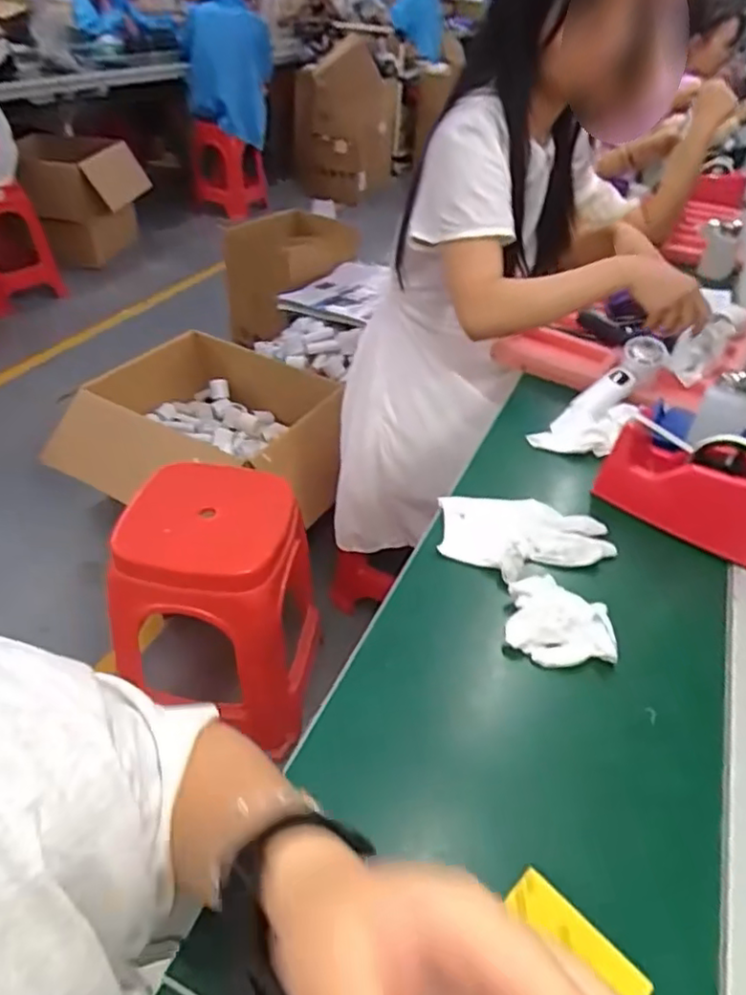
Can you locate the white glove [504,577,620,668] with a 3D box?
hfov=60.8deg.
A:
[{"bbox_3d":[0.171,0.113,0.573,0.094,0.029,0.076,12,40,7],"label":"white glove"}]

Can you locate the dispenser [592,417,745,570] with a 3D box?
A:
[{"bbox_3d":[0.352,-0.009,0.673,0.074,0.097,0.202,-28,50,-34],"label":"dispenser"}]

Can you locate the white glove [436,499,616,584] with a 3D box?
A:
[{"bbox_3d":[0.159,0.039,0.667,0.175,0.014,0.111,1,40,-6],"label":"white glove"}]

